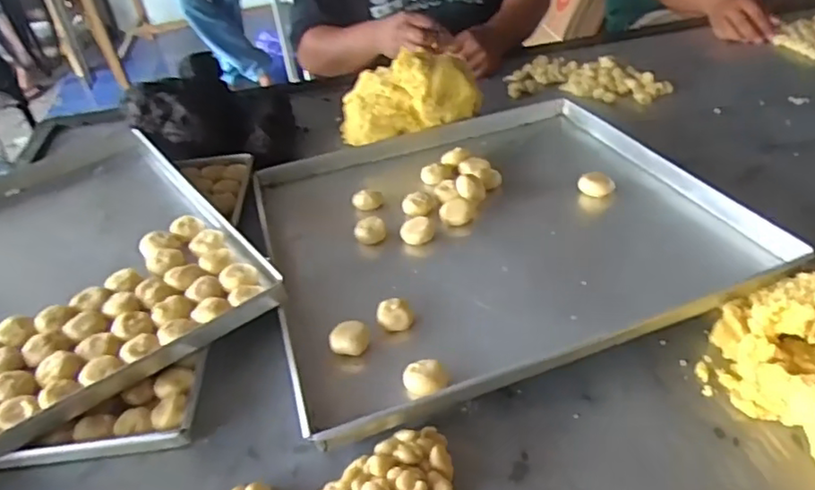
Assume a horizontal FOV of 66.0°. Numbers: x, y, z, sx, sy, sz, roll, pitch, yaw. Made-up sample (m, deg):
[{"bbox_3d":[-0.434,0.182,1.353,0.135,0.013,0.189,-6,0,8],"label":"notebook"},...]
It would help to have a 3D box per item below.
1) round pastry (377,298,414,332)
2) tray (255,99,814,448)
[{"bbox_3d":[-0.012,0.077,0.662,0.036,0.029,0.032,-9,40,-2],"label":"round pastry"},{"bbox_3d":[0.084,-0.038,0.788,0.518,0.041,0.516,-16,41,-10],"label":"tray"}]

